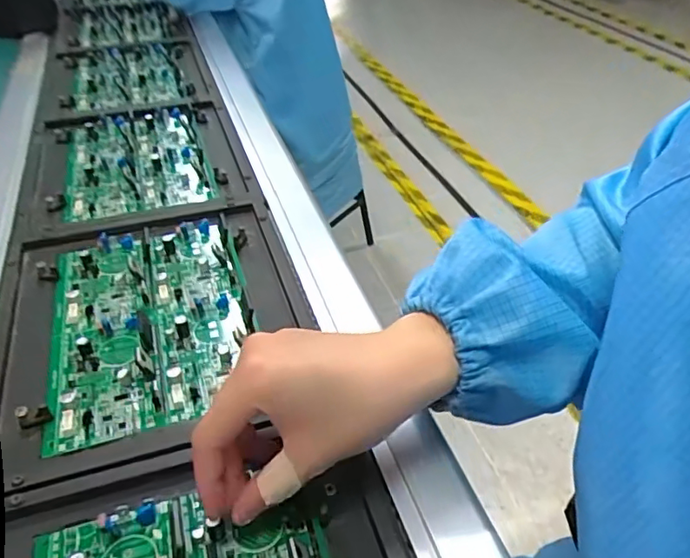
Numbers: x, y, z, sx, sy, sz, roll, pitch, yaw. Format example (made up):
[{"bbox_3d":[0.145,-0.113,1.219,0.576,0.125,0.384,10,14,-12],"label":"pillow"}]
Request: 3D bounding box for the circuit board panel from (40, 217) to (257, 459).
[{"bbox_3d":[-0.157,0.025,0.451,0.152,0.019,0.215,-14,43,-15],"label":"circuit board panel"}]

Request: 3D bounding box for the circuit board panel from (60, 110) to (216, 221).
[{"bbox_3d":[-0.241,-0.139,0.649,0.149,0.020,0.218,-14,43,-15],"label":"circuit board panel"}]

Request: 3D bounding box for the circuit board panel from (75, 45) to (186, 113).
[{"bbox_3d":[-0.323,-0.299,0.838,0.139,0.016,0.239,-14,42,-15],"label":"circuit board panel"}]

